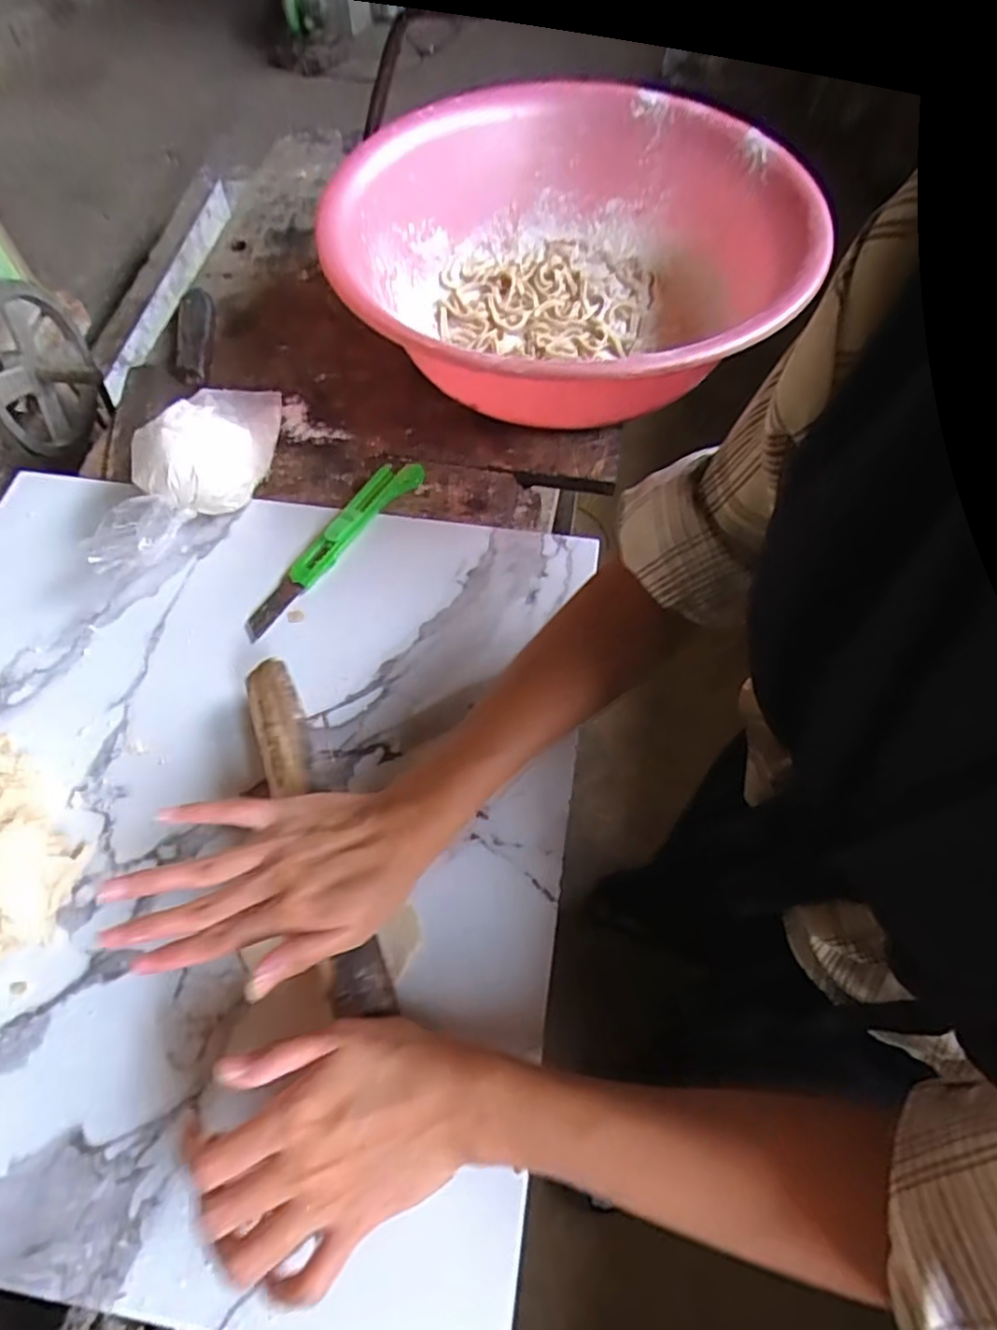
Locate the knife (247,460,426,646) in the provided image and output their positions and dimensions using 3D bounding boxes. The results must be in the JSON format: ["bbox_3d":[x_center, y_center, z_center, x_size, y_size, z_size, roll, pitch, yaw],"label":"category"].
[{"bbox_3d":[-0.131,-0.097,0.518,0.031,0.021,0.192,32,65,16],"label":"knife"}]

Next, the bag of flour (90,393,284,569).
[{"bbox_3d":[-0.238,-0.167,0.522,0.086,0.069,0.228,18,62,9],"label":"bag of flour"}]

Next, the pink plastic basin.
[{"bbox_3d":[0.059,-0.364,0.601,0.389,0.131,0.422,0,61,0],"label":"pink plastic basin"}]

